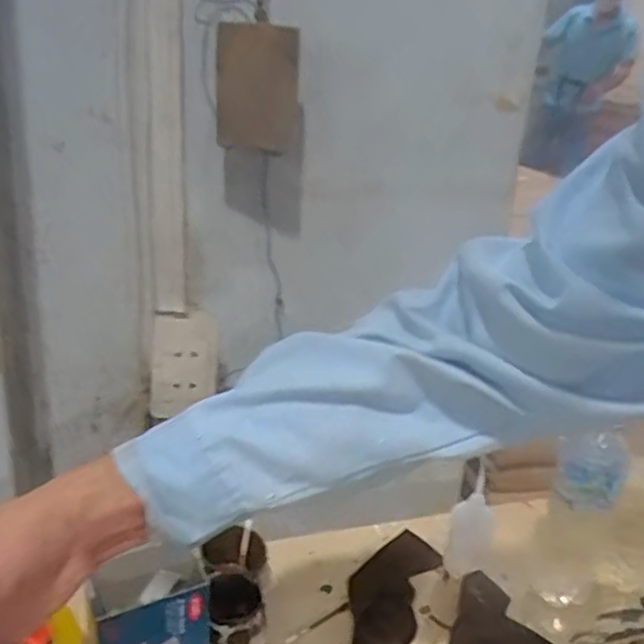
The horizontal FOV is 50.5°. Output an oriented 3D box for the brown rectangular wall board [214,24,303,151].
[{"bbox_3d":[-0.060,-0.229,0.669,0.085,0.114,0.018,-4,21,-23],"label":"brown rectangular wall board"}]

